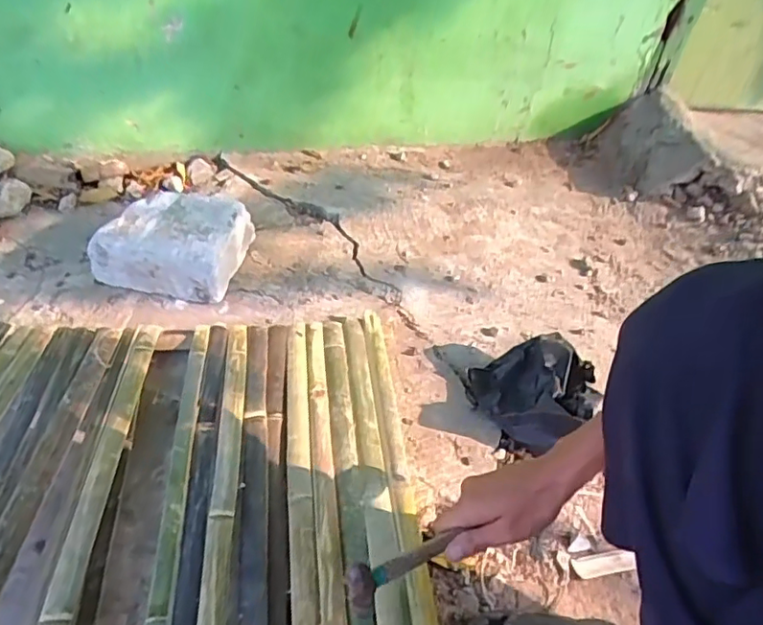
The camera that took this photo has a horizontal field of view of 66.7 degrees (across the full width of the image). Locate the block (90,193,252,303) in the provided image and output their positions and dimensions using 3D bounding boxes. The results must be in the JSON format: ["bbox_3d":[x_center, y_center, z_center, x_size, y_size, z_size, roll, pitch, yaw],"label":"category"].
[{"bbox_3d":[-0.358,-0.123,1.022,0.233,0.099,0.184,11,44,6],"label":"block"}]

